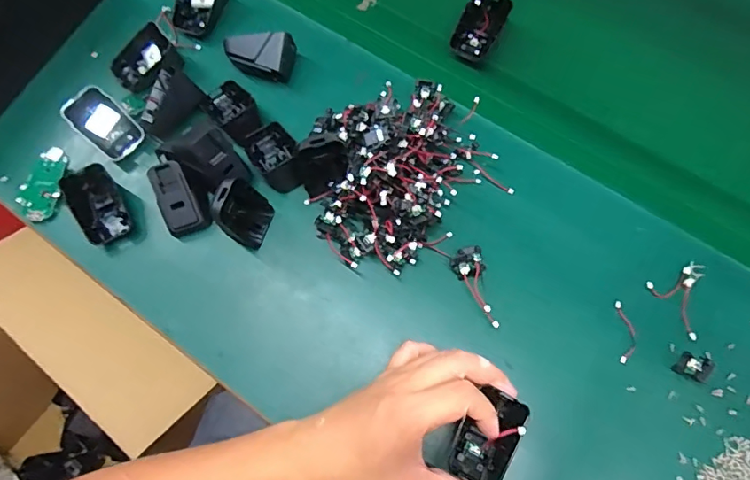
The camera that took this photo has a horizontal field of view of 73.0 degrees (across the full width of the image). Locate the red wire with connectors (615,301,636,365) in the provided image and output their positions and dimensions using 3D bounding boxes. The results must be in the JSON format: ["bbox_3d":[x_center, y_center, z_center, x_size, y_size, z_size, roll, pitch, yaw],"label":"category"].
[{"bbox_3d":[0.218,0.079,0.439,0.014,0.004,0.054,3,70,3],"label":"red wire with connectors"}]

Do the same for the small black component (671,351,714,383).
[{"bbox_3d":[0.264,0.105,0.419,0.022,0.014,0.020,31,76,13],"label":"small black component"}]

